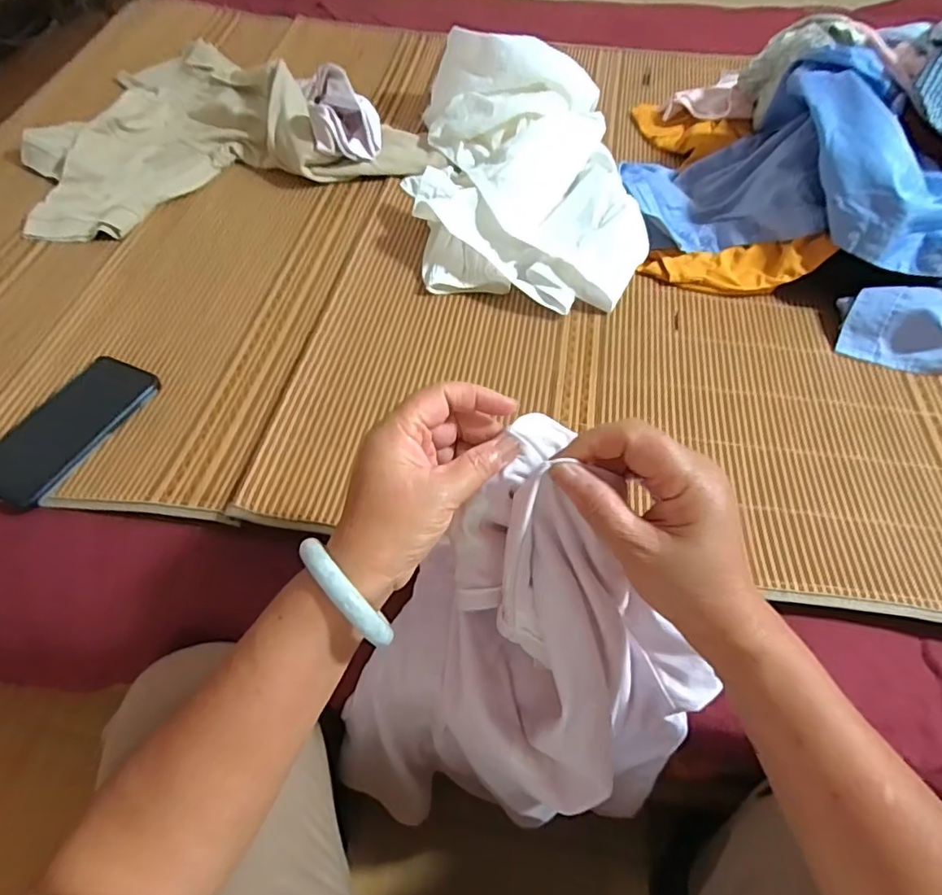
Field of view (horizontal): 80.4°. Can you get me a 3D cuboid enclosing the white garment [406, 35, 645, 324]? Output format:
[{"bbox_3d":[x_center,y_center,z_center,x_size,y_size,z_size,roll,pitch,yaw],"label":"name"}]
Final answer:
[{"bbox_3d":[0.064,-0.353,0.682,0.272,0.111,0.401,3,56,0],"label":"white garment"}]

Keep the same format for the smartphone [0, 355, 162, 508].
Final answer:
[{"bbox_3d":[-0.376,-0.021,0.518,0.091,0.011,0.162,23,59,13],"label":"smartphone"}]

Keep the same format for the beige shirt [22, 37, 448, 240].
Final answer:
[{"bbox_3d":[-0.349,-0.475,0.781,0.495,0.082,0.385,-18,59,-13],"label":"beige shirt"}]

